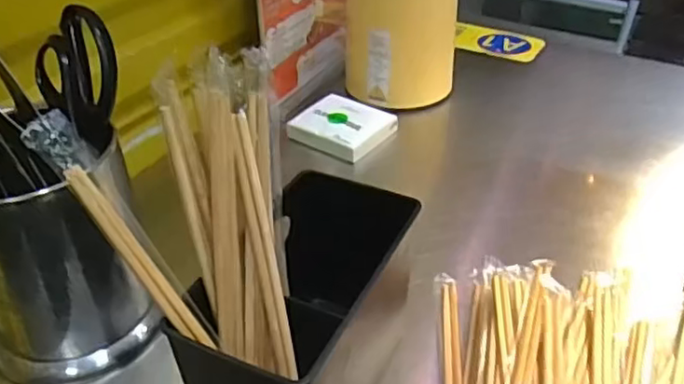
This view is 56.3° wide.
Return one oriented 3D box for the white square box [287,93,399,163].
[{"bbox_3d":[0.000,-0.078,0.751,0.100,0.022,0.093,22,42,27],"label":"white square box"}]

